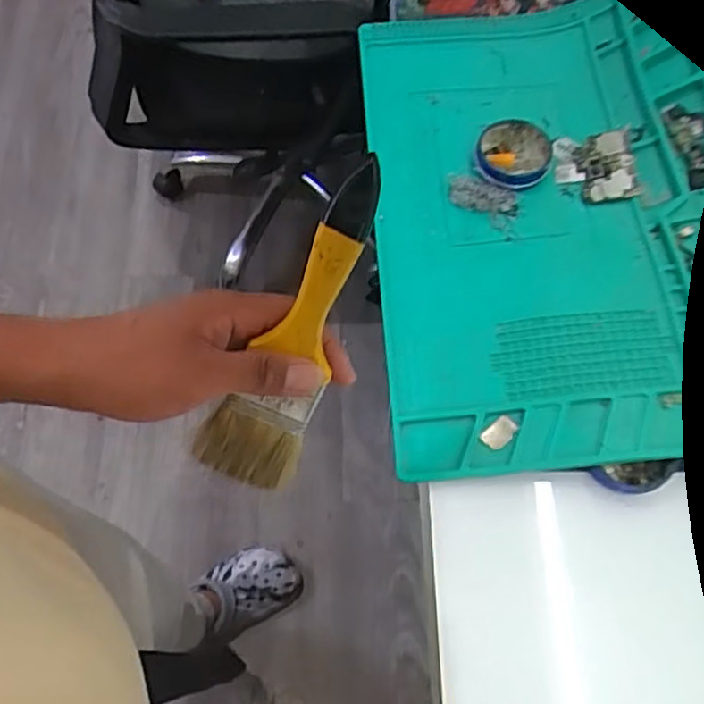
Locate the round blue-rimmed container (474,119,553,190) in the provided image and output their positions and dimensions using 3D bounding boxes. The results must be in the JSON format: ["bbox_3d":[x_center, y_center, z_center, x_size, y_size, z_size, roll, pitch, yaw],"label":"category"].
[{"bbox_3d":[0.138,-0.168,0.603,0.063,0.020,0.068,0,67,1],"label":"round blue-rimmed container"}]

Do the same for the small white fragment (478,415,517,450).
[{"bbox_3d":[0.107,0.059,0.508,0.027,0.006,0.017,-39,72,-15],"label":"small white fragment"}]

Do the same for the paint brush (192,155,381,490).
[{"bbox_3d":[-0.030,-0.009,0.372,0.050,0.018,0.193,30,111,13],"label":"paint brush"}]

